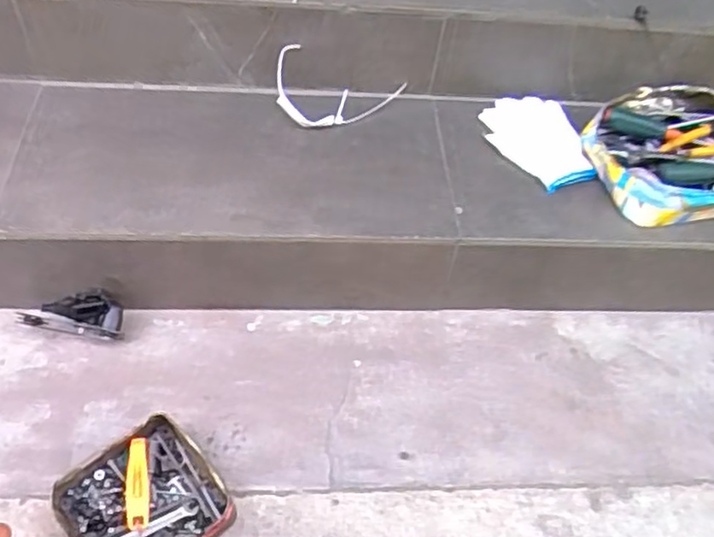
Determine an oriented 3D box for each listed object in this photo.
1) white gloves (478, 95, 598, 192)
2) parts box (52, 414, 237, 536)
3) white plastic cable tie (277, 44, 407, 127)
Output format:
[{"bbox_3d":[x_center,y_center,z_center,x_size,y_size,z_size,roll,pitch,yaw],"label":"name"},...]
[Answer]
[{"bbox_3d":[0.266,-0.188,1.001,0.127,0.021,0.181,-13,54,-15],"label":"white gloves"},{"bbox_3d":[-0.239,0.273,0.778,0.163,0.046,0.165,-37,64,-26],"label":"parts box"},{"bbox_3d":[-0.025,-0.264,1.009,0.197,0.086,0.096,5,52,-2],"label":"white plastic cable tie"}]

